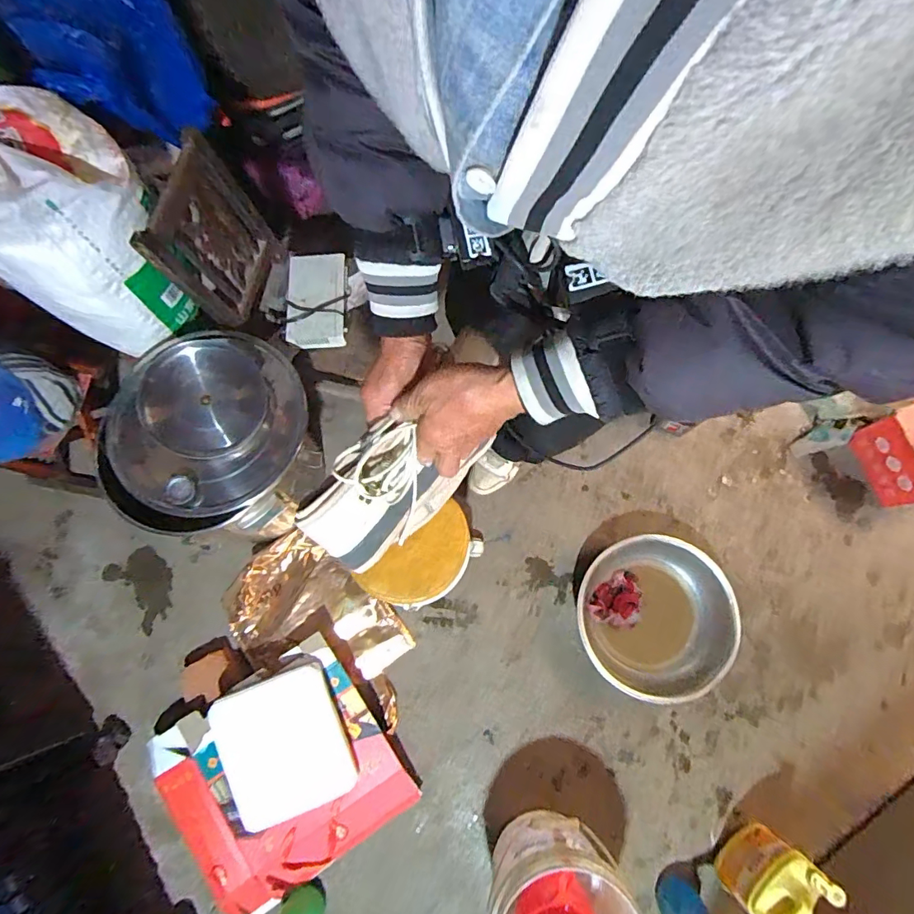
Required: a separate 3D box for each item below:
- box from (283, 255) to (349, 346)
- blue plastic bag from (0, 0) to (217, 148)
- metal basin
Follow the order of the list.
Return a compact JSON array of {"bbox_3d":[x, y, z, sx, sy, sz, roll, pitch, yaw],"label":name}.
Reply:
[{"bbox_3d":[-0.310,-0.351,1.048,0.129,0.031,0.233,-3,75,-1],"label":"box"},{"bbox_3d":[-0.651,-0.781,0.921,0.260,0.199,0.394,-30,77,-8],"label":"blue plastic bag"},{"bbox_3d":[0.465,0.373,1.127,0.350,0.085,0.348,0,75,0],"label":"metal basin"}]

